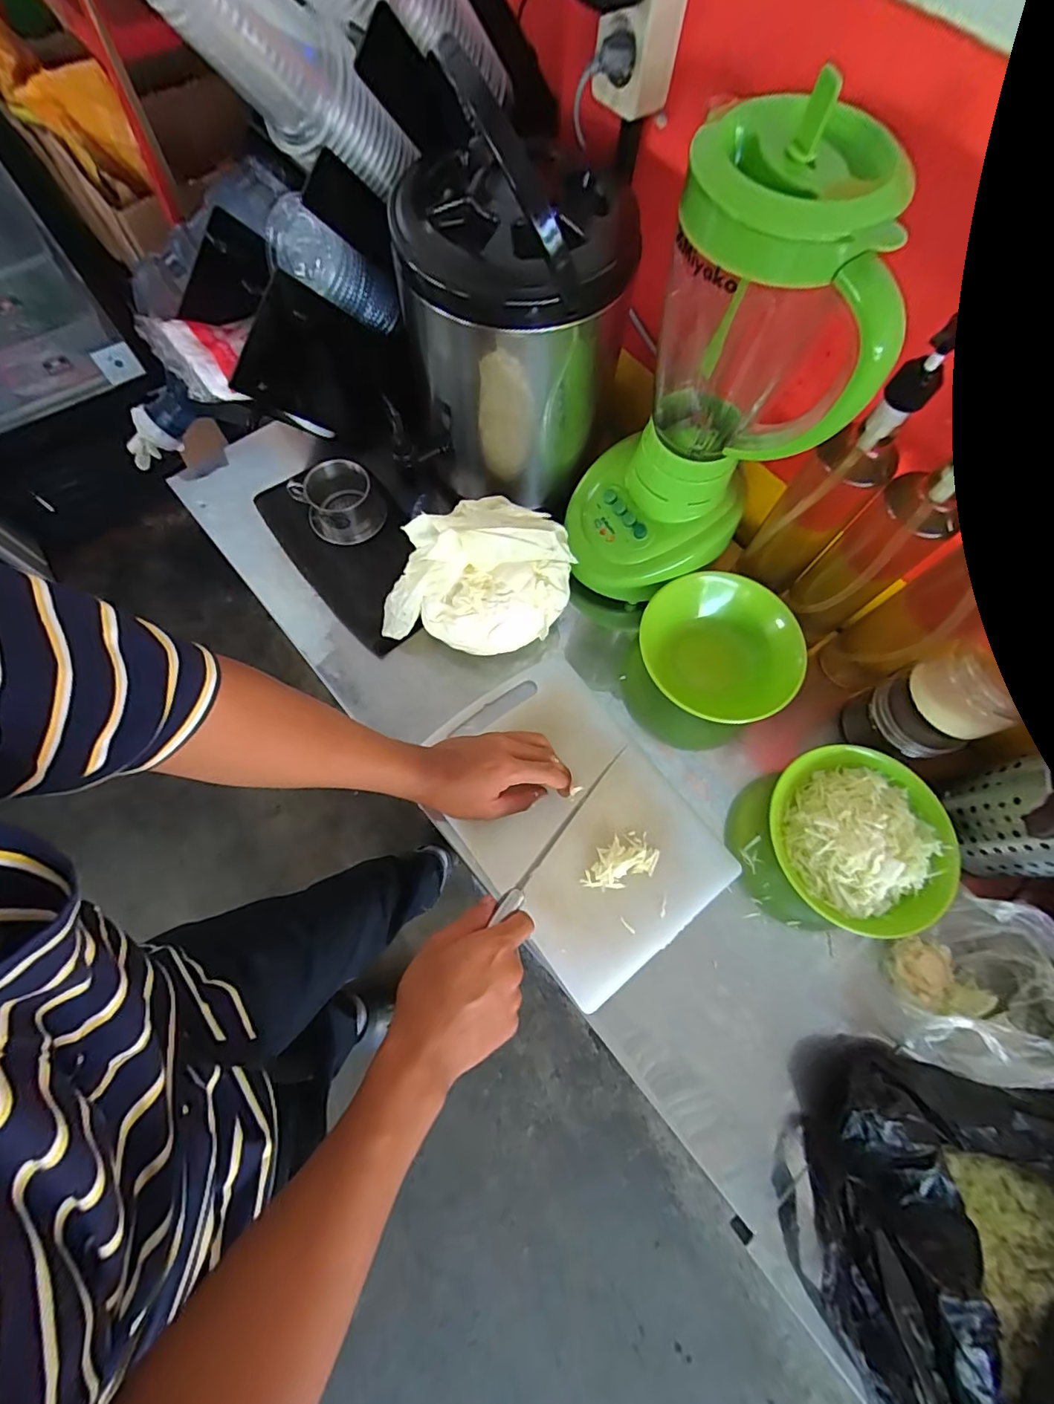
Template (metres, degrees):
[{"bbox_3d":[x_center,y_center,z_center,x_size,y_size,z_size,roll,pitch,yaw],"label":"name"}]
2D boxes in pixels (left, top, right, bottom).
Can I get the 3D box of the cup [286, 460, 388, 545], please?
[{"bbox_3d":[-0.225,-0.244,0.623,0.086,0.051,0.092,1,70,-3],"label":"cup"}]

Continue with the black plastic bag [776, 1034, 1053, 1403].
[{"bbox_3d":[0.347,0.413,0.374,0.235,0.120,0.293,-26,74,-12],"label":"black plastic bag"}]

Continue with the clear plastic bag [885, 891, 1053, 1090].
[{"bbox_3d":[0.382,0.247,0.449,0.148,0.087,0.114,-21,73,-10],"label":"clear plastic bag"}]

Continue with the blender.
[{"bbox_3d":[0.155,-0.256,0.460,0.197,0.344,0.152,11,70,1],"label":"blender"}]

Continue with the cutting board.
[{"bbox_3d":[0.044,0.114,0.532,0.204,0.022,0.298,-37,73,-14],"label":"cutting board"}]

